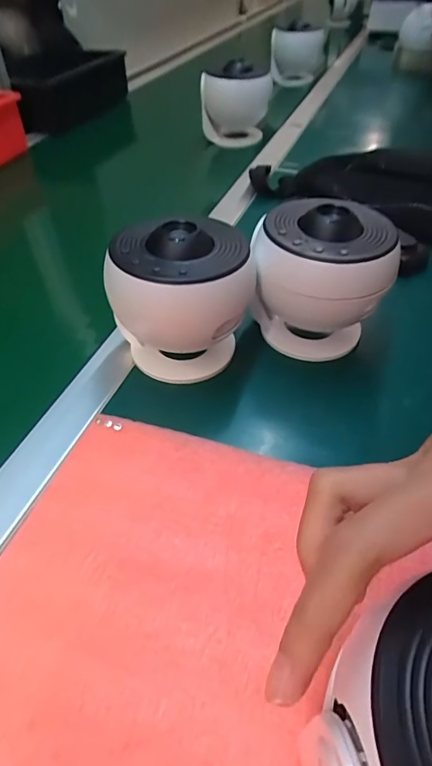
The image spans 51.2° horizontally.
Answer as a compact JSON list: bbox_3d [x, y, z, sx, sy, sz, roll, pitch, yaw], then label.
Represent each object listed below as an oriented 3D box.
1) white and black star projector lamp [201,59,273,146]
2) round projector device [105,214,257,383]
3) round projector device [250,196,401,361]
[{"bbox_3d":[0.034,-0.501,0.819,0.120,0.126,0.152,0,46,0],"label":"white and black star projector lamp"},{"bbox_3d":[-0.027,-0.063,0.356,0.105,0.105,0.100,0,46,0],"label":"round projector device"},{"bbox_3d":[0.085,-0.088,0.385,0.108,0.116,0.102,8,46,7],"label":"round projector device"}]

